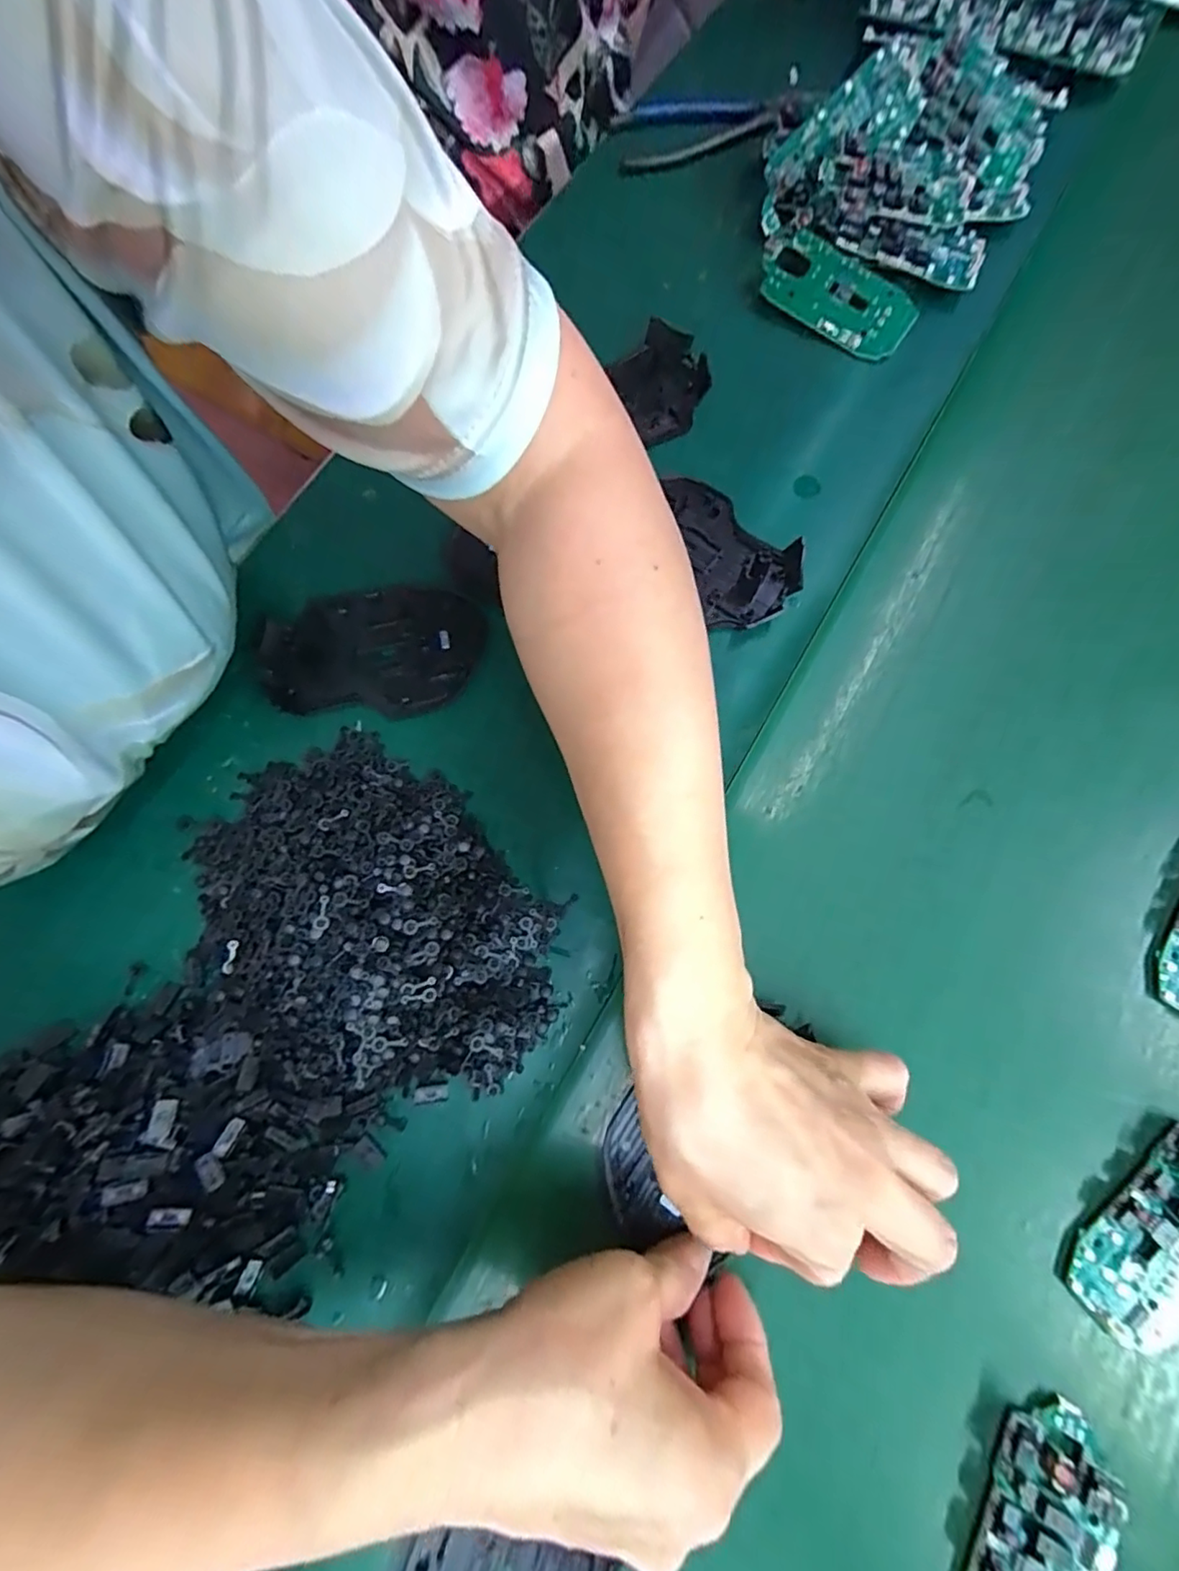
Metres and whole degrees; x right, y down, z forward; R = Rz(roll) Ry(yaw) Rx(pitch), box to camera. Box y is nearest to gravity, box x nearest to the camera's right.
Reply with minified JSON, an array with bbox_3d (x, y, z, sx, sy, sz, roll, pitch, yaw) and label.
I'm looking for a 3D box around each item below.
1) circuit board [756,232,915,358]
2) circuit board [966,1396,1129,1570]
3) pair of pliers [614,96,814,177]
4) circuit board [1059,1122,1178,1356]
[{"bbox_3d":[0.148,-0.298,0.348,0.097,0.008,0.045,36,96,4],"label":"circuit board"},{"bbox_3d":[0.169,0.289,0.212,0.045,0.016,0.096,25,78,6],"label":"circuit board"},{"bbox_3d":[0.078,-0.445,0.391,0.133,0.022,0.055,13,76,17],"label":"pair of pliers"},{"bbox_3d":[0.244,0.187,0.240,0.096,0.010,0.049,-44,80,-9],"label":"circuit board"}]

